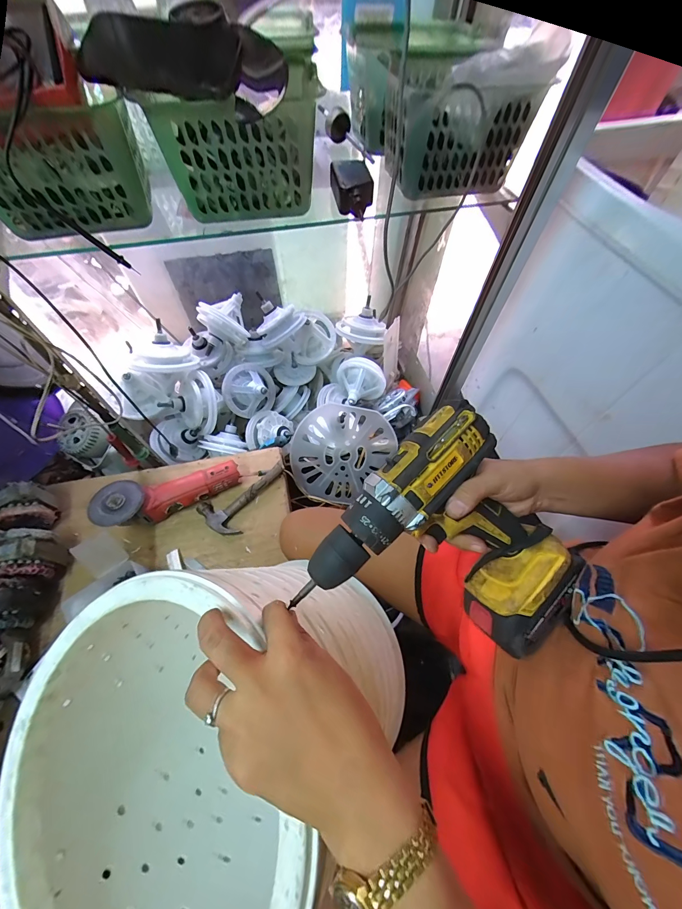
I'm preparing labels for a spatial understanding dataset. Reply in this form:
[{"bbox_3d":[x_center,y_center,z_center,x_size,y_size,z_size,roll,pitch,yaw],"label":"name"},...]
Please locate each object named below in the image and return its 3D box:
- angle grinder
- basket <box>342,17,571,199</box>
[{"bbox_3d":[-0.360,0.074,0.697,0.271,0.090,0.091,-27,65,-16],"label":"angle grinder"},{"bbox_3d":[0.130,-0.485,0.468,0.191,0.125,0.278,-16,62,-11],"label":"basket"}]

